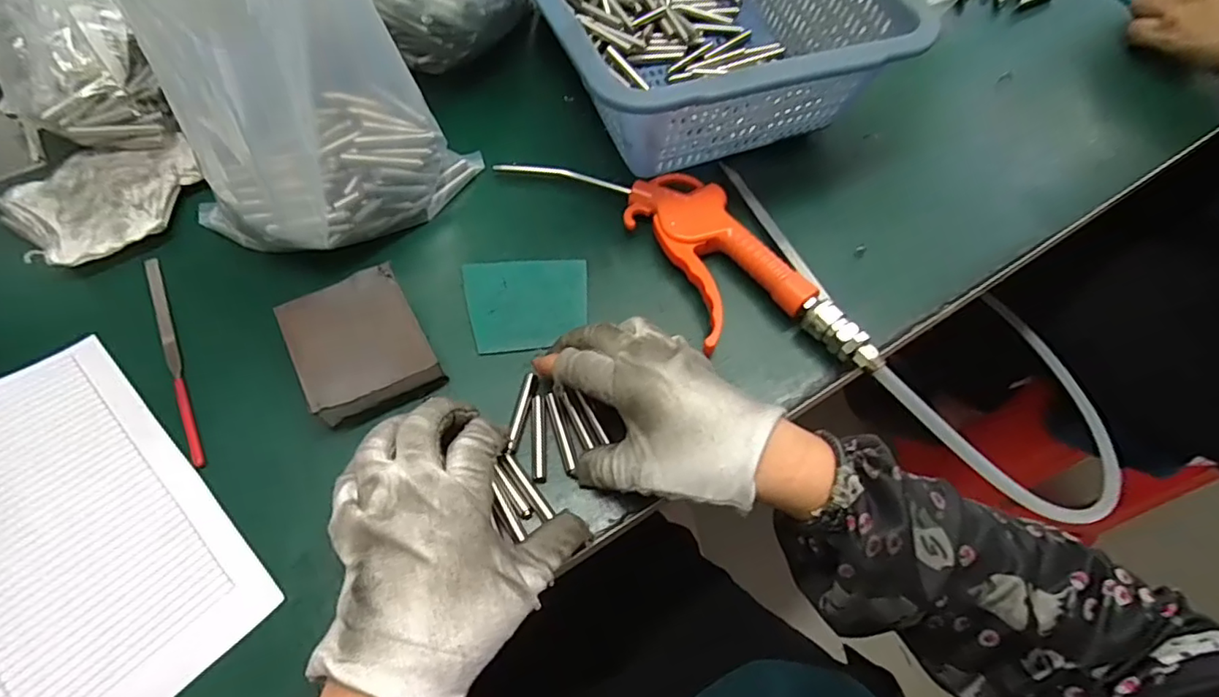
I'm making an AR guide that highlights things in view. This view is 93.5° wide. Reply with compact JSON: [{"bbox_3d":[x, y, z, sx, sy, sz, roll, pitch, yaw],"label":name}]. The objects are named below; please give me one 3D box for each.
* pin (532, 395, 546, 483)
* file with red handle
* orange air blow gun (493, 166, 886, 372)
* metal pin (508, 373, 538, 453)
[{"bbox_3d":[-0.039,0.048,0.314,0.006,0.004,0.049,-3,60,-3],"label":"pin"},{"bbox_3d":[-0.256,0.002,0.335,0.008,0.005,0.154,-26,64,-15],"label":"file with red handle"},{"bbox_3d":[0.052,-0.068,0.375,0.096,0.031,0.262,-38,68,-20],"label":"orange air blow gun"},{"bbox_3d":[-0.049,0.035,0.324,0.007,0.005,0.046,12,61,6],"label":"metal pin"}]

